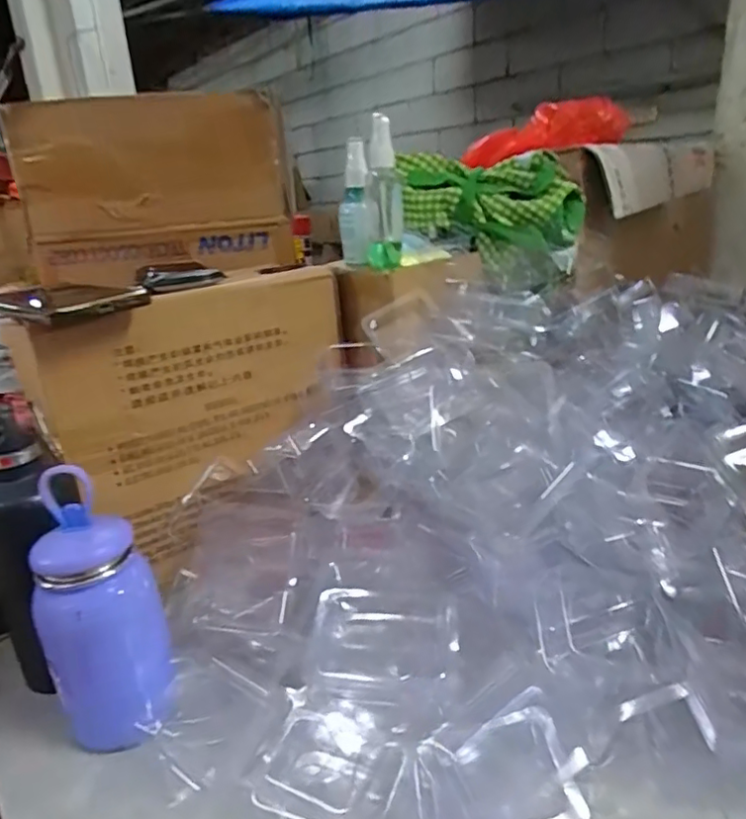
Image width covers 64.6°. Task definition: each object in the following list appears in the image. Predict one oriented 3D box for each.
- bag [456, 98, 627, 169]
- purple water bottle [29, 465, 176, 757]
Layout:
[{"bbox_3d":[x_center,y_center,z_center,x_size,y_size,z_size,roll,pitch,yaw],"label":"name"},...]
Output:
[{"bbox_3d":[0.210,-0.344,0.738,0.200,0.068,0.047,3,22,16],"label":"bag"},{"bbox_3d":[-0.179,0.137,0.391,0.065,0.179,0.060,-1,21,7],"label":"purple water bottle"}]

